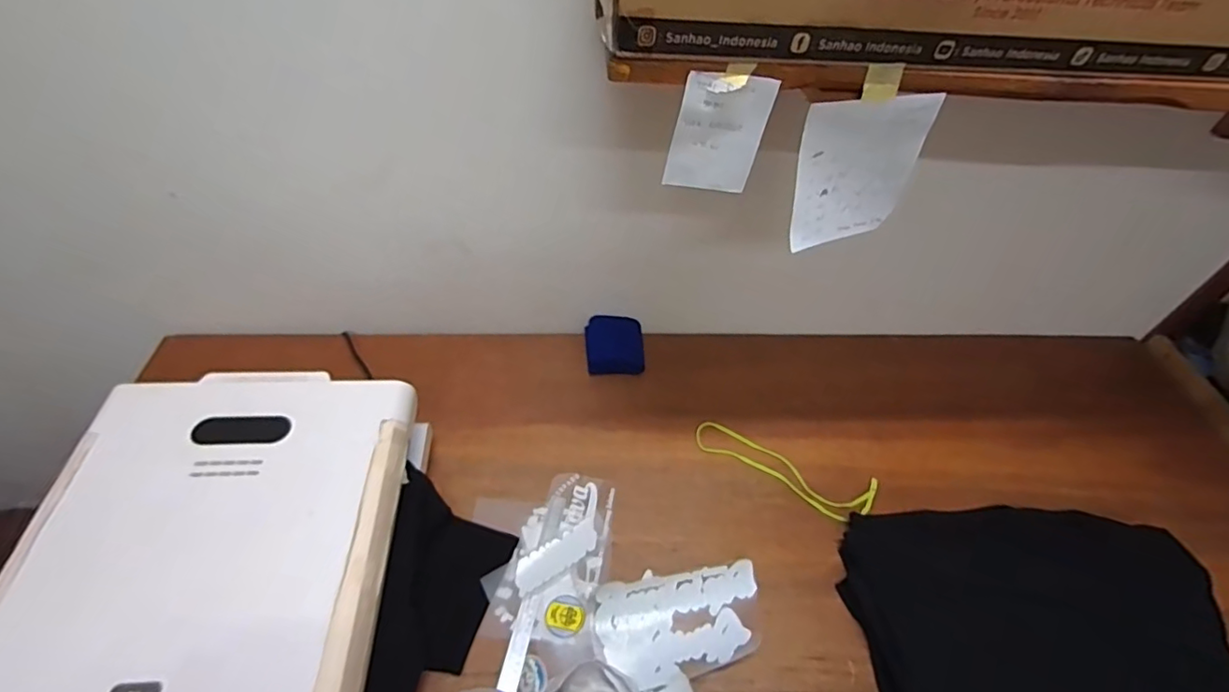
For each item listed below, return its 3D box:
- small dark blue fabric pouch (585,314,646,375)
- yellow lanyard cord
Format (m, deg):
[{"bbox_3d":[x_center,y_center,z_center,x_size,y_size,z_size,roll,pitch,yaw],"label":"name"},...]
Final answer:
[{"bbox_3d":[0.000,-0.002,1.091,0.112,0.044,0.120,-3,51,-4],"label":"small dark blue fabric pouch"},{"bbox_3d":[0.283,0.212,0.948,0.306,0.019,0.096,20,53,14],"label":"yellow lanyard cord"}]

